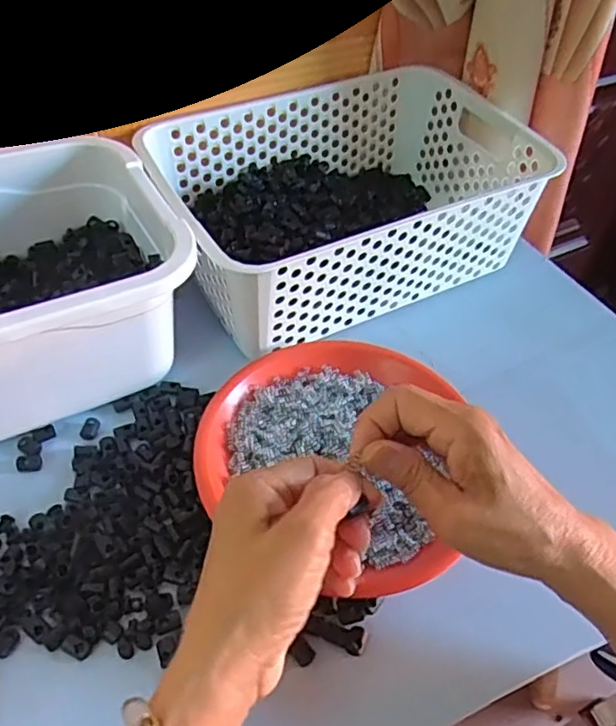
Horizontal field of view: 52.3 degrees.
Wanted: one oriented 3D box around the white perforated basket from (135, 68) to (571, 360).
[{"bbox_3d":[0.029,-0.142,0.549,0.301,0.106,0.195,-20,54,-21],"label":"white perforated basket"}]

